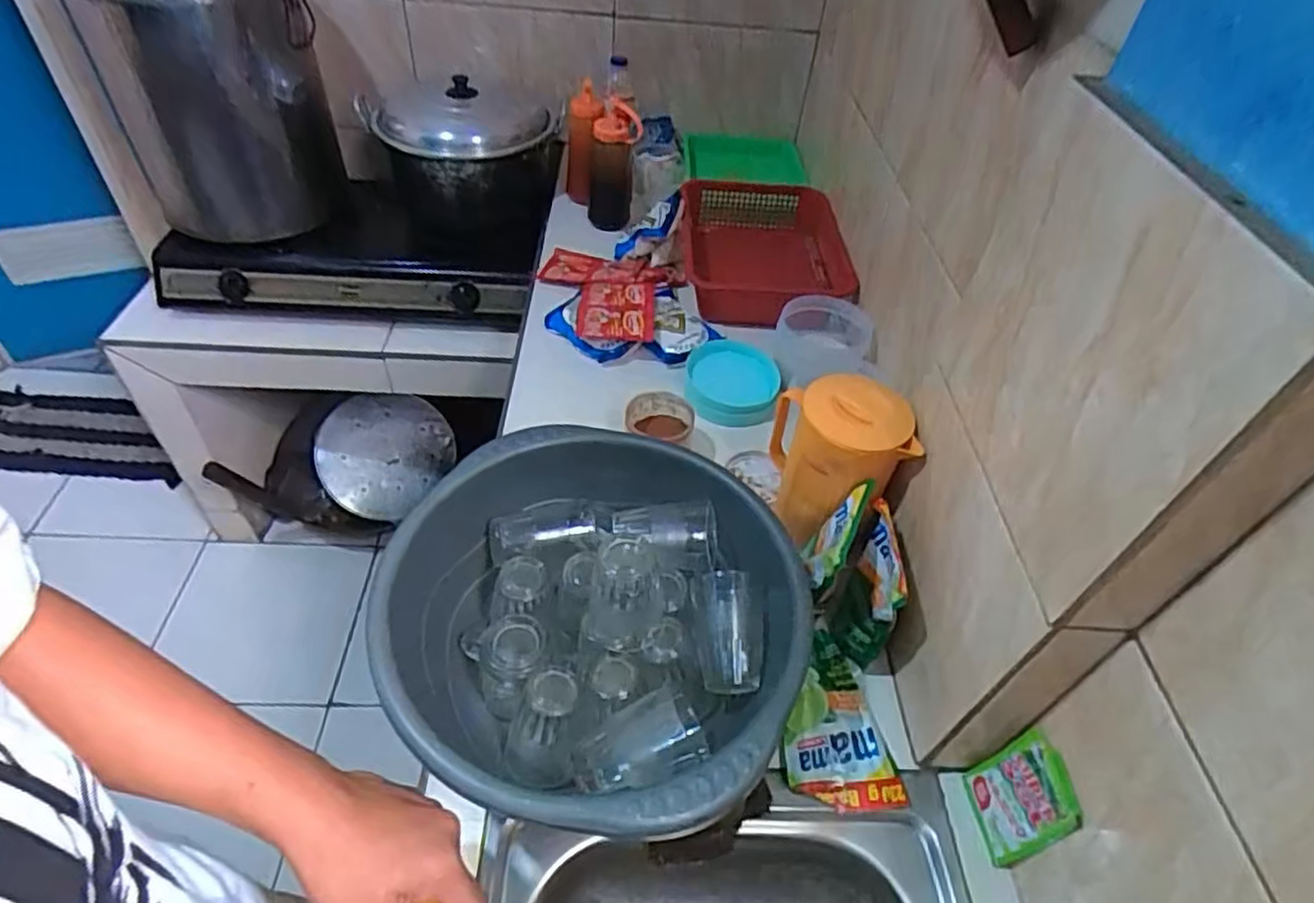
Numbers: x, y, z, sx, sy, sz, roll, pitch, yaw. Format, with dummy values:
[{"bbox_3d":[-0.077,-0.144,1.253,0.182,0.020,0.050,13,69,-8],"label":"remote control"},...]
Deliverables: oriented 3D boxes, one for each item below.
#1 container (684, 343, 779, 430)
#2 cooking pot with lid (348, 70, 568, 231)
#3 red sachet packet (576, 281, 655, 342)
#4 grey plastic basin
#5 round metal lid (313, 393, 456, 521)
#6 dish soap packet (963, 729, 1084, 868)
[{"bbox_3d":[0.104,-0.101,0.976,0.122,0.056,0.125,3,46,-3],"label":"container"},{"bbox_3d":[-0.355,-0.542,1.321,0.348,0.259,0.365,-4,47,-10],"label":"cooking pot with lid"},{"bbox_3d":[-0.061,-0.218,1.056,0.113,0.022,0.161,0,46,1],"label":"red sachet packet"},{"bbox_3d":[-0.052,0.159,0.616,0.336,0.173,0.341,3,46,-3],"label":"grey plastic basin"},{"bbox_3d":[-0.655,-0.003,1.677,0.278,0.034,0.304,7,76,-30],"label":"round metal lid"},{"bbox_3d":[0.299,0.284,0.570,0.010,0.121,0.076,4,47,-13],"label":"dish soap packet"}]

